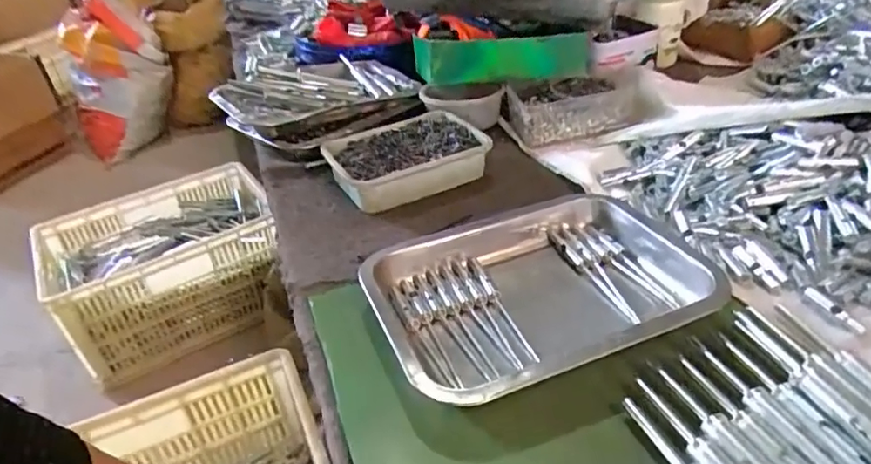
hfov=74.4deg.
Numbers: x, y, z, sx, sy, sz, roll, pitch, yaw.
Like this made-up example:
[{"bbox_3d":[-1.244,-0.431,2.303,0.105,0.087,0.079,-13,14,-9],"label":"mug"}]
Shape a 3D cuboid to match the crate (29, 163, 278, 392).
[{"bbox_3d":[-0.593,0.090,1.325,0.468,0.282,0.317,-22,38,-21],"label":"crate"}]

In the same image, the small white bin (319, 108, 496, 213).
[{"bbox_3d":[-0.037,-0.088,0.682,0.182,0.041,0.137,-25,40,-25],"label":"small white bin"}]

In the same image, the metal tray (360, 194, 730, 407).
[{"bbox_3d":[0.088,0.048,0.477,0.271,0.048,0.194,-17,37,-15],"label":"metal tray"}]

